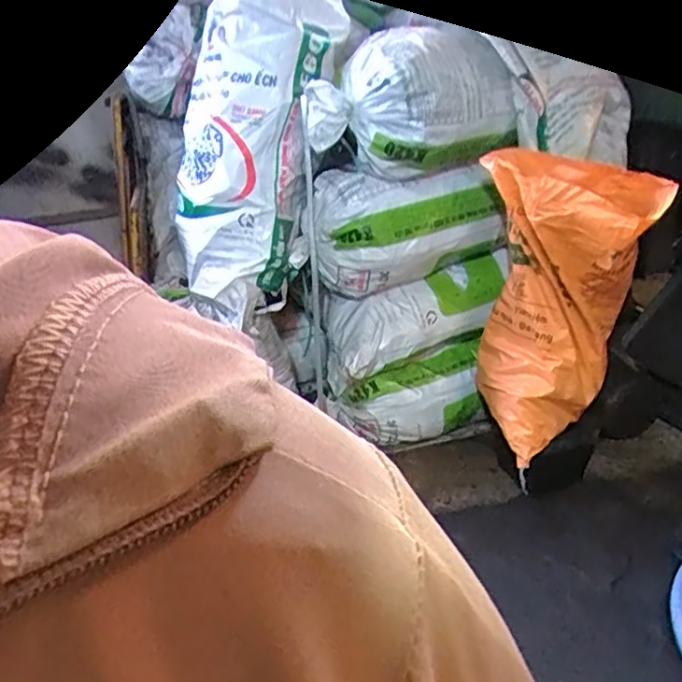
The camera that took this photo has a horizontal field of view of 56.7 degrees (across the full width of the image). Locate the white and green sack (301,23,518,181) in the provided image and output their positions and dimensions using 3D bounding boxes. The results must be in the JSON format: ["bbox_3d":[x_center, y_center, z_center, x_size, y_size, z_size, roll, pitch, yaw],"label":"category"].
[{"bbox_3d":[0.171,-0.613,1.622,0.532,0.362,0.300,2,25,14],"label":"white and green sack"}]

